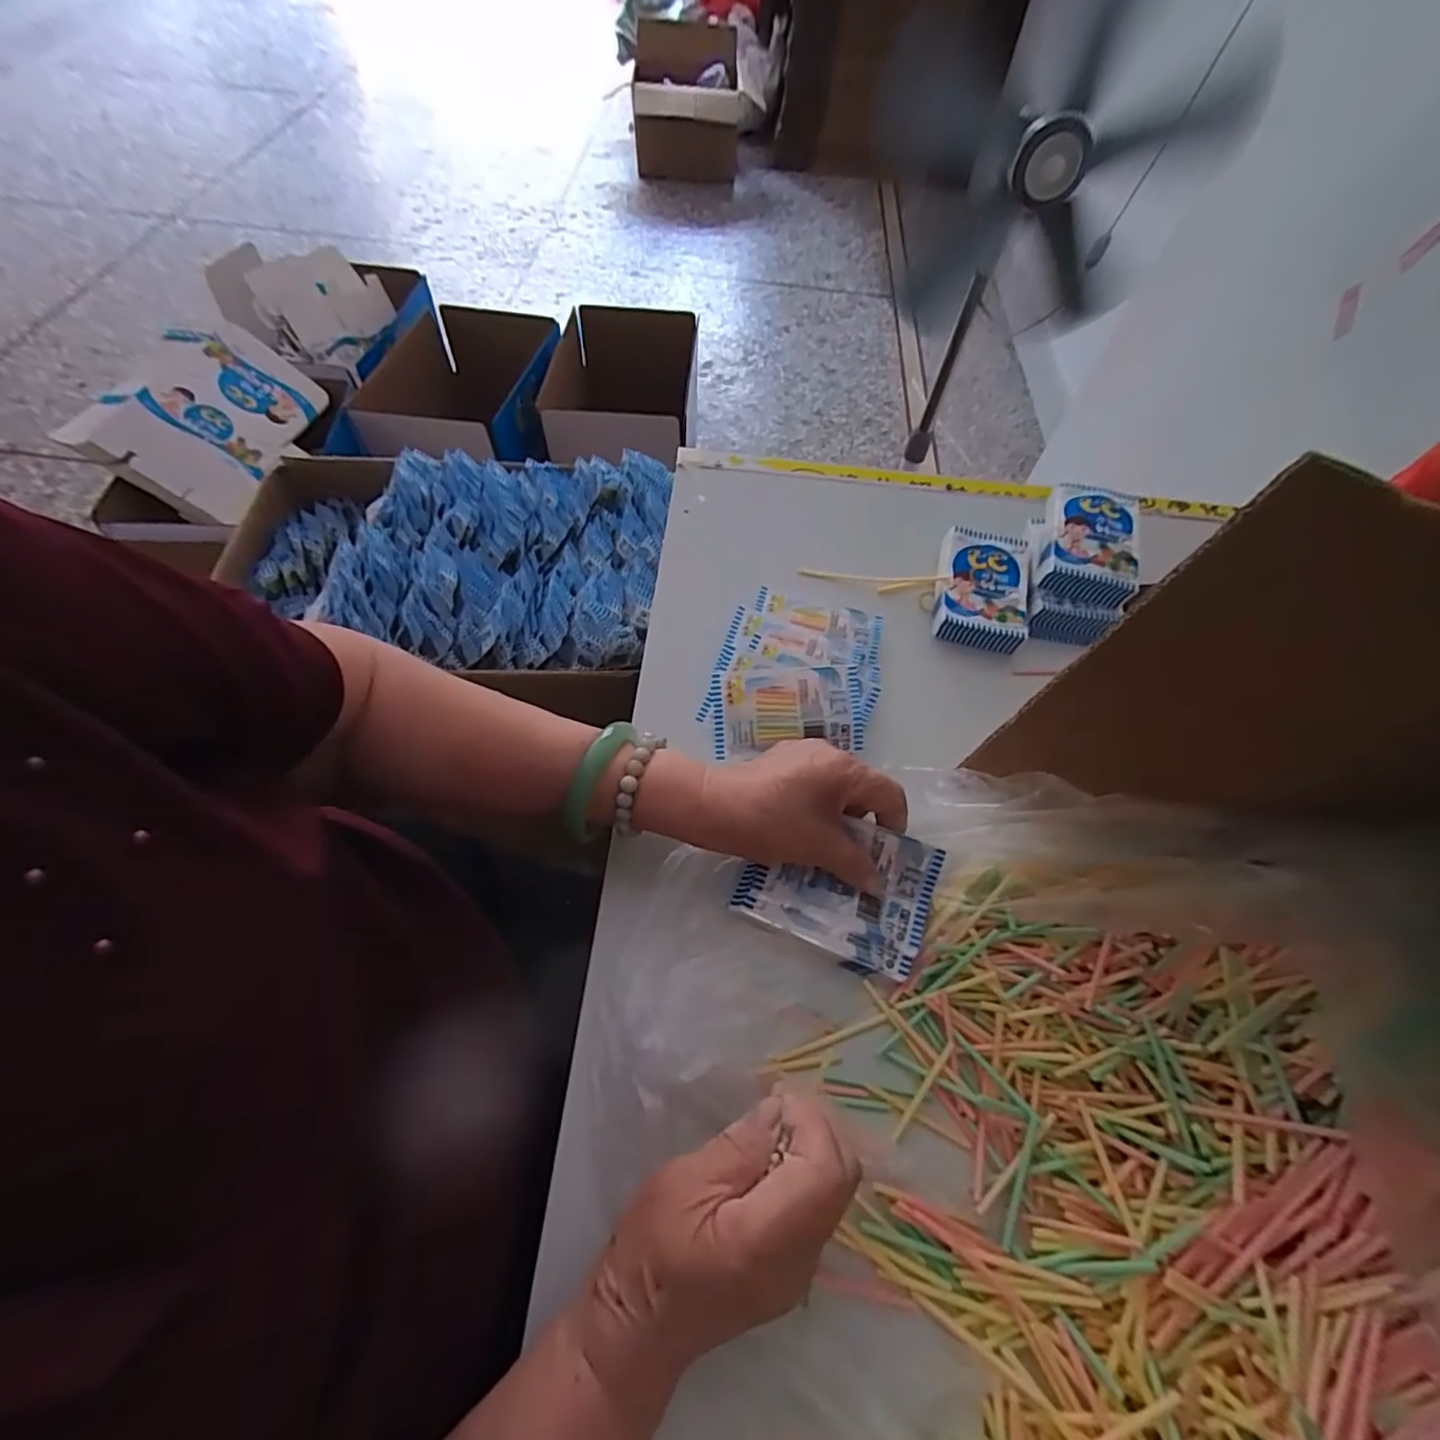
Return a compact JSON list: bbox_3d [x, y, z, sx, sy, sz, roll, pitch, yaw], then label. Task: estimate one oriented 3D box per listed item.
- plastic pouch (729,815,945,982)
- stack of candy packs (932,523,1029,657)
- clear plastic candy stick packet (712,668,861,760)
[{"bbox_3d":[0.073,0.101,0.376,0.114,0.016,0.081,21,78,8],"label":"plastic pouch"},{"bbox_3d":[0.219,-0.112,0.517,0.072,0.030,0.103,12,60,4],"label":"stack of candy packs"},{"bbox_3d":[0.047,-0.007,0.439,0.104,0.011,0.061,-4,78,7],"label":"clear plastic candy stick packet"}]

